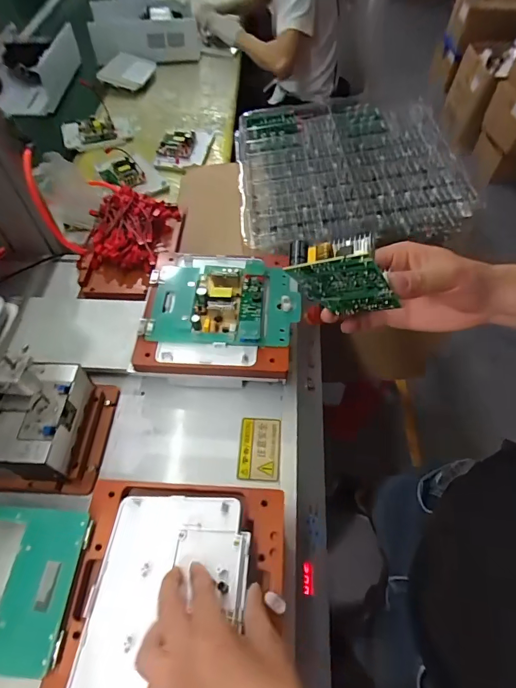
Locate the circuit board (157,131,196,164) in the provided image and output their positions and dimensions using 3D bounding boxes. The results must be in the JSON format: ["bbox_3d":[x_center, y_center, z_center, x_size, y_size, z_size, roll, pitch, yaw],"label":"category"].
[{"bbox_3d":[-0.225,-0.535,1.099,0.101,0.024,0.125,8,58,4],"label":"circuit board"}]

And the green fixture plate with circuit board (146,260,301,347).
[{"bbox_3d":[-0.045,-0.062,0.551,0.198,0.029,0.137,0,58,0],"label":"green fixture plate with circuit board"}]

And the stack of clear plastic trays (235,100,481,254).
[{"bbox_3d":[0.158,-0.339,0.761,0.380,0.066,0.371,-4,58,-3],"label":"stack of clear plastic trays"}]

